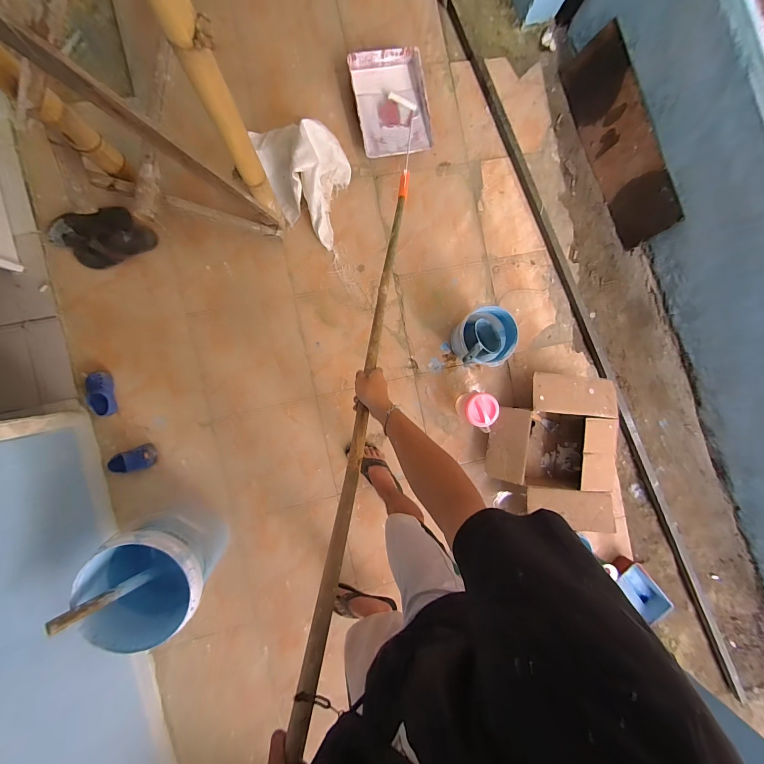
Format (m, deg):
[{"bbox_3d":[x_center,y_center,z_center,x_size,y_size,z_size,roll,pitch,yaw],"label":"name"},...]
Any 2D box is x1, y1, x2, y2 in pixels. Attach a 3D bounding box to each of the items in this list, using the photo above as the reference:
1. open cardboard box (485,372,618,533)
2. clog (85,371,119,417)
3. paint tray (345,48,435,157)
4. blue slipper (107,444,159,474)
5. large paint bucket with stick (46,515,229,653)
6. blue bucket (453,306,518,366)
[{"bbox_3d":[0.676,0.253,1.345,0.474,0.203,0.554,11,90,-7],"label":"open cardboard box"},{"bbox_3d":[-1.021,0.044,1.195,0.091,0.049,0.164,-8,92,-7],"label":"clog"},{"bbox_3d":[0.038,-1.096,1.315,0.283,0.068,0.366,-11,93,-7],"label":"paint tray"},{"bbox_3d":[-0.908,0.290,1.210,0.141,0.066,0.086,-21,94,-6],"label":"blue slipper"},{"bbox_3d":[-0.696,0.587,1.038,0.303,0.347,0.302,0,92,-4],"label":"large paint bucket with stick"},{"bbox_3d":[0.377,-0.167,1.292,0.214,0.230,0.215,0,92,-4],"label":"blue bucket"}]

